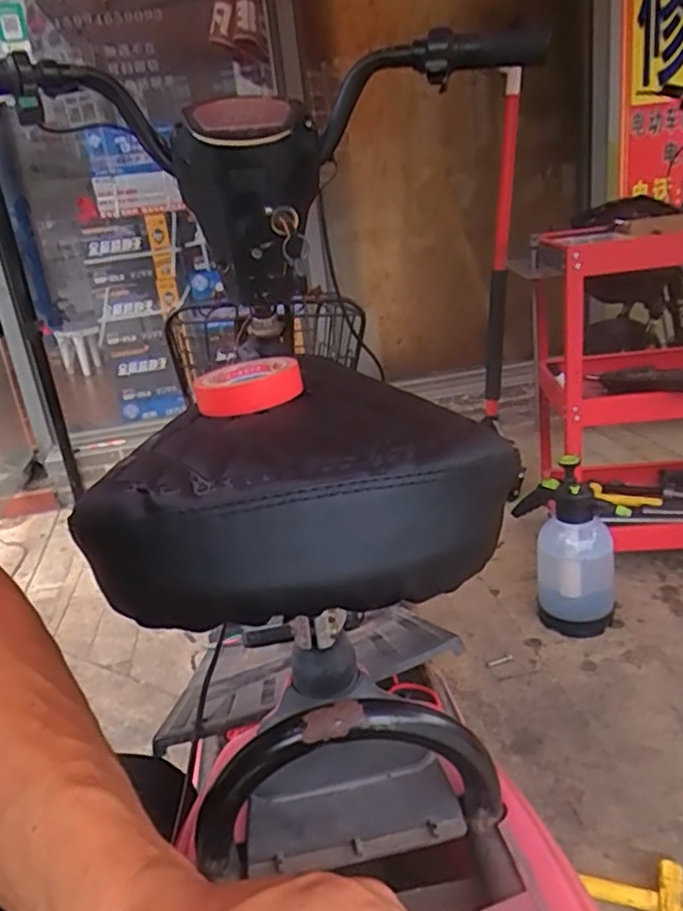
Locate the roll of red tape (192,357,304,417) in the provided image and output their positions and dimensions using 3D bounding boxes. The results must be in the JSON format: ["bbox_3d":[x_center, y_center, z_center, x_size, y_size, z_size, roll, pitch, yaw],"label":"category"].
[{"bbox_3d":[-0.050,-0.037,0.354,0.055,0.018,0.048,-12,20,-13],"label":"roll of red tape"}]

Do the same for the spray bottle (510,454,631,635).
[{"bbox_3d":[0.448,0.186,1.309,0.134,0.307,0.159,-11,21,-13],"label":"spray bottle"}]

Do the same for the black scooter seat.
[{"bbox_3d":[-0.021,0.014,0.307,0.170,0.069,0.160,-5,20,2],"label":"black scooter seat"}]

